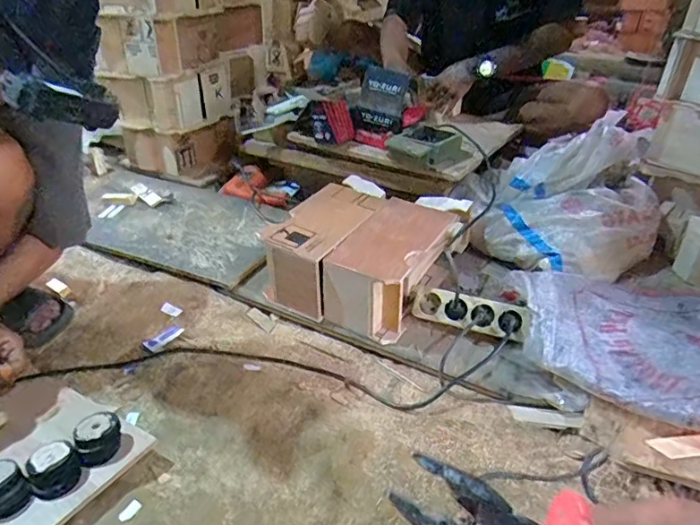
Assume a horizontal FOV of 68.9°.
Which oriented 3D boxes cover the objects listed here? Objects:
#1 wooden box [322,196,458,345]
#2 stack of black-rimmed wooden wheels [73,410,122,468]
[{"bbox_3d":[0.072,0.005,0.917,0.132,0.152,0.250,19,34,26],"label":"wooden box"},{"bbox_3d":[-0.307,0.213,0.623,0.050,0.034,0.051,-15,35,-27],"label":"stack of black-rimmed wooden wheels"}]

